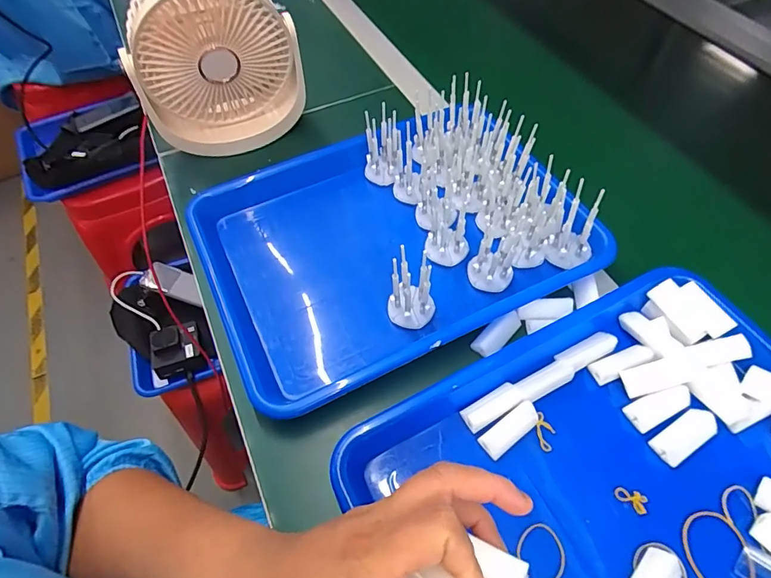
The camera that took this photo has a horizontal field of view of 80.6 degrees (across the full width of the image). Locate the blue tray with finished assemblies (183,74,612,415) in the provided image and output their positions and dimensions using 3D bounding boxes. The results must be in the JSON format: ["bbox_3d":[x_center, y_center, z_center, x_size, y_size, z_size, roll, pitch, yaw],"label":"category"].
[{"bbox_3d":[0.001,-0.057,0.410,0.326,0.084,0.249,-24,59,-14],"label":"blue tray with finished assemblies"}]

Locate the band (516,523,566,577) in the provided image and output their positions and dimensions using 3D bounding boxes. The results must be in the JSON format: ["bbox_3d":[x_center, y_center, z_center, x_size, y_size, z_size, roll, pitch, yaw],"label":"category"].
[{"bbox_3d":[0.100,0.169,0.289,0.030,0.004,0.031,-19,58,-11],"label":"band"}]

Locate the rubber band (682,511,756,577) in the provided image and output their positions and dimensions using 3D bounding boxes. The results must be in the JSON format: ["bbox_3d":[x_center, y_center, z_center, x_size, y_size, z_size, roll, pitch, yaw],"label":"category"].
[{"bbox_3d":[0.209,0.167,0.285,0.039,0.004,0.048,-3,57,-1],"label":"rubber band"}]

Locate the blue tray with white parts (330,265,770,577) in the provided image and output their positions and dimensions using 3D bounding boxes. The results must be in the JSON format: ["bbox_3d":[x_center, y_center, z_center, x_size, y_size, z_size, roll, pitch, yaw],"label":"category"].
[{"bbox_3d":[0.157,0.138,0.292,0.324,0.035,0.250,-24,59,-14],"label":"blue tray with white parts"}]

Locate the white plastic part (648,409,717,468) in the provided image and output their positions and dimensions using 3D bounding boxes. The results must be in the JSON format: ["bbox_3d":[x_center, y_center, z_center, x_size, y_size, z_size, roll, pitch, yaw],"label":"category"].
[{"bbox_3d":[0.211,0.103,0.320,0.047,0.010,0.021,-28,60,-16],"label":"white plastic part"}]

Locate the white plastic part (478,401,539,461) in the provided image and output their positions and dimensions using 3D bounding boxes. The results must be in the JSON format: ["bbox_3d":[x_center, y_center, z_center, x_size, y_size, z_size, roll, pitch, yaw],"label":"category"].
[{"bbox_3d":[0.090,0.102,0.329,0.048,0.010,0.019,-31,61,-18],"label":"white plastic part"}]

